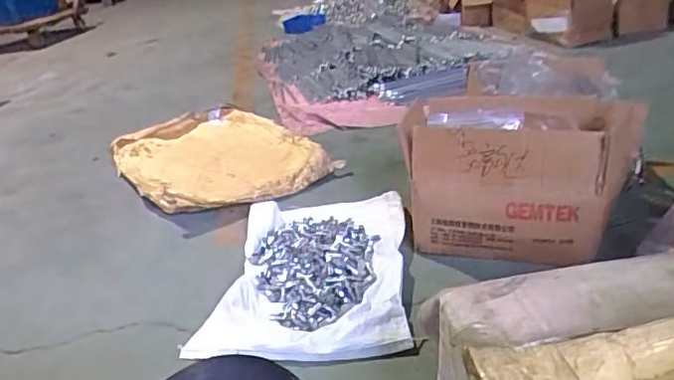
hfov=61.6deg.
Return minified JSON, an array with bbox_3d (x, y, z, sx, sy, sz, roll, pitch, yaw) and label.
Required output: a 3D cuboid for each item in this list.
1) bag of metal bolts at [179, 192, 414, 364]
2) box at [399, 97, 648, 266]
[{"bbox_3d":[-0.045,0.148,1.154,0.361,0.040,0.547,-4,26,7],"label":"bag of metal bolts"},{"bbox_3d":[0.374,-0.037,1.170,0.423,0.252,0.309,5,29,24],"label":"box"}]

